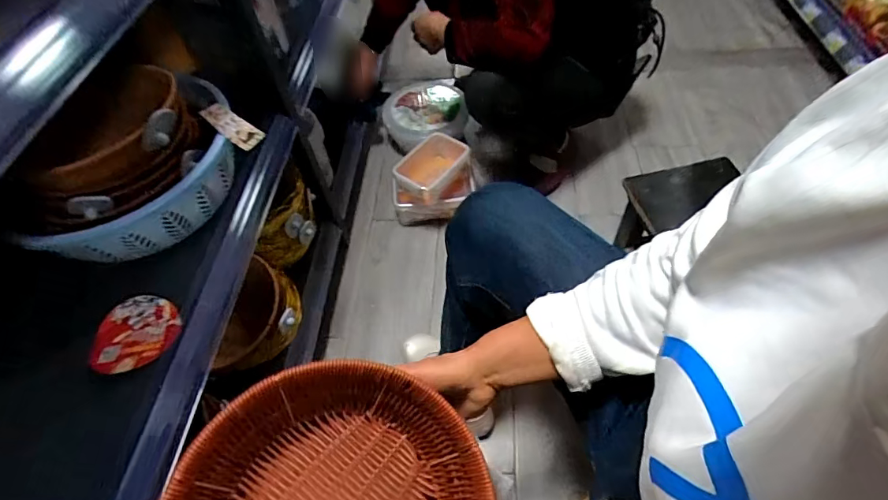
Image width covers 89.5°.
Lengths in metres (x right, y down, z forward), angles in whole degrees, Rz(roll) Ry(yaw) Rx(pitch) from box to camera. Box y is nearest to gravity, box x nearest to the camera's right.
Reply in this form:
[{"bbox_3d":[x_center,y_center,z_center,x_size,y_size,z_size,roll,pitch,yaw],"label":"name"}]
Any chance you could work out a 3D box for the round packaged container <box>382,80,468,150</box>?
[{"bbox_3d":[-0.051,-0.381,1.249,0.232,0.055,0.245,-3,54,4],"label":"round packaged container"}]

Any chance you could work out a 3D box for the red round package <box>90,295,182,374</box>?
[{"bbox_3d":[-0.359,0.098,0.520,0.088,0.017,0.090,-3,54,4],"label":"red round package"}]

